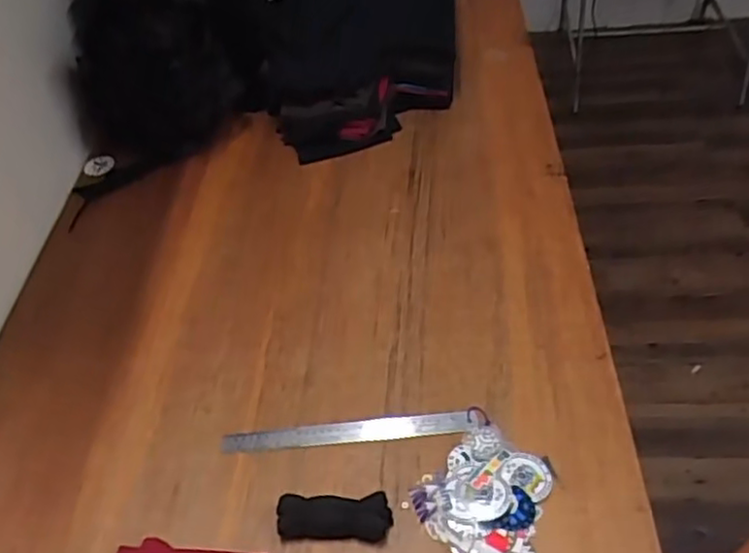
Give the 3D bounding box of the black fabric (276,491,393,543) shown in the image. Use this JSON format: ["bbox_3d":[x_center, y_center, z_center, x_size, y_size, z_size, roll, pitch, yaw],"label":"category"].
[{"bbox_3d":[-0.044,0.275,0.773,0.129,0.034,0.048,-2,47,5],"label":"black fabric"}]

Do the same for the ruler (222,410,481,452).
[{"bbox_3d":[-0.034,0.196,0.855,0.313,0.006,0.030,-5,56,1],"label":"ruler"}]

